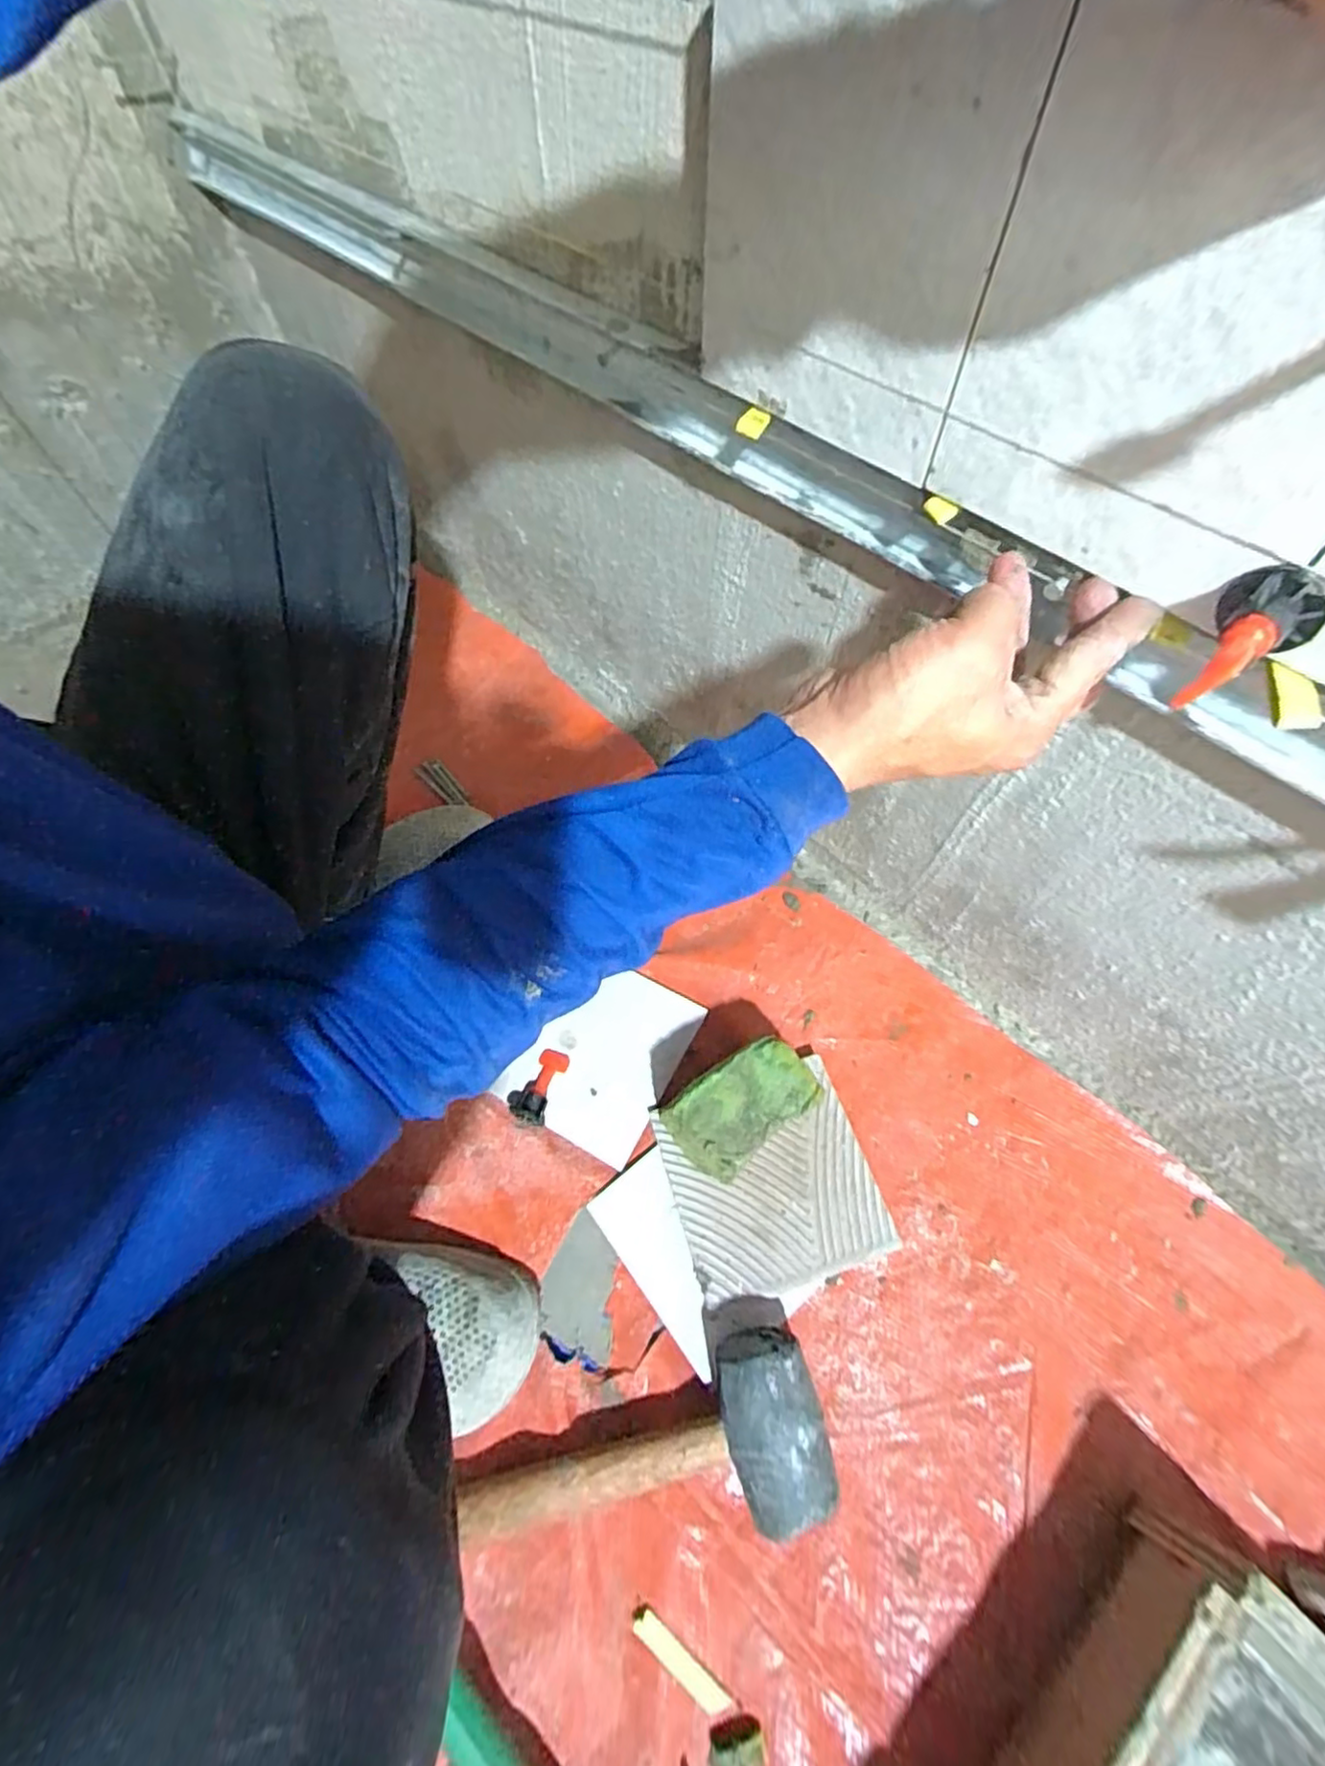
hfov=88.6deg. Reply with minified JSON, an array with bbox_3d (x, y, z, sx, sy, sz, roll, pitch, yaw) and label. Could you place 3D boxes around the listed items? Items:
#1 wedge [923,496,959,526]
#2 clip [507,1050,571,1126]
[{"bbox_3d":[0.131,-0.177,0.323,0.016,0.010,0.005,34,68,19],"label":"wedge"},{"bbox_3d":[-0.104,0.166,0.558,0.035,0.017,0.062,16,63,11],"label":"clip"}]

